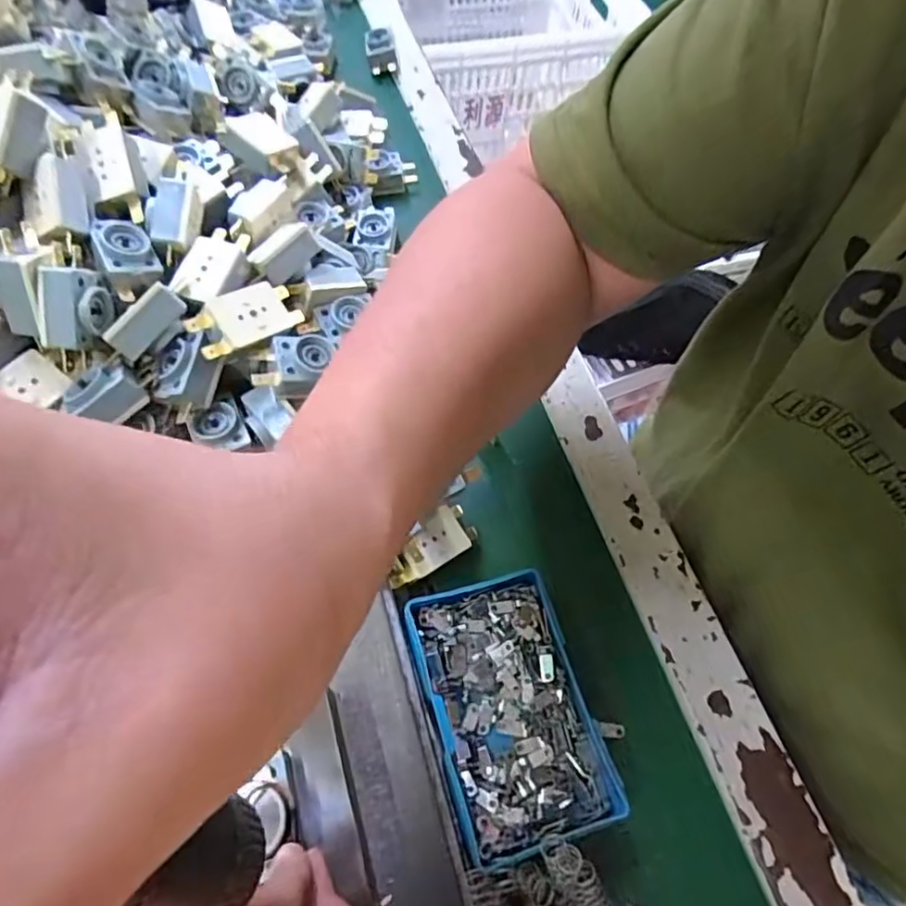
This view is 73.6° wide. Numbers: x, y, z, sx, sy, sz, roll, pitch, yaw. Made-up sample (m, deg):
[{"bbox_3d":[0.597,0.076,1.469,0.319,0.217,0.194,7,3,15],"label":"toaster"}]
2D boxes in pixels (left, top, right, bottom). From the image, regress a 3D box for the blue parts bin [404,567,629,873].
[{"bbox_3d":[0.026,0.120,0.291,0.071,0.030,0.114,-14,62,-12],"label":"blue parts bin"}]

